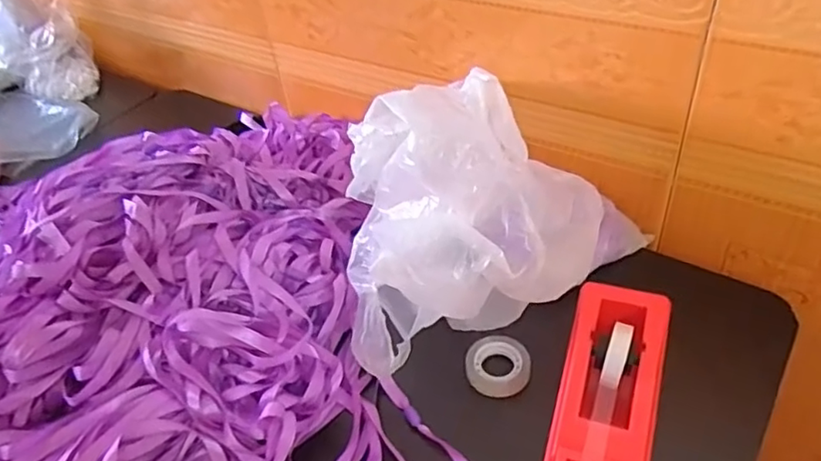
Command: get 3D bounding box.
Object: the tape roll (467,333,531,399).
[{"bbox_3d":[0.066,0.102,0.462,0.047,0.019,0.042,-3,42,6],"label":"tape roll"}]

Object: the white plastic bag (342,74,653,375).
[{"bbox_3d":[0.061,-0.014,0.432,0.248,0.179,0.140,-34,48,-26],"label":"white plastic bag"}]

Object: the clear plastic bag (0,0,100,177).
[{"bbox_3d":[-0.507,-0.197,0.802,0.150,0.110,0.297,-17,42,-10],"label":"clear plastic bag"}]

